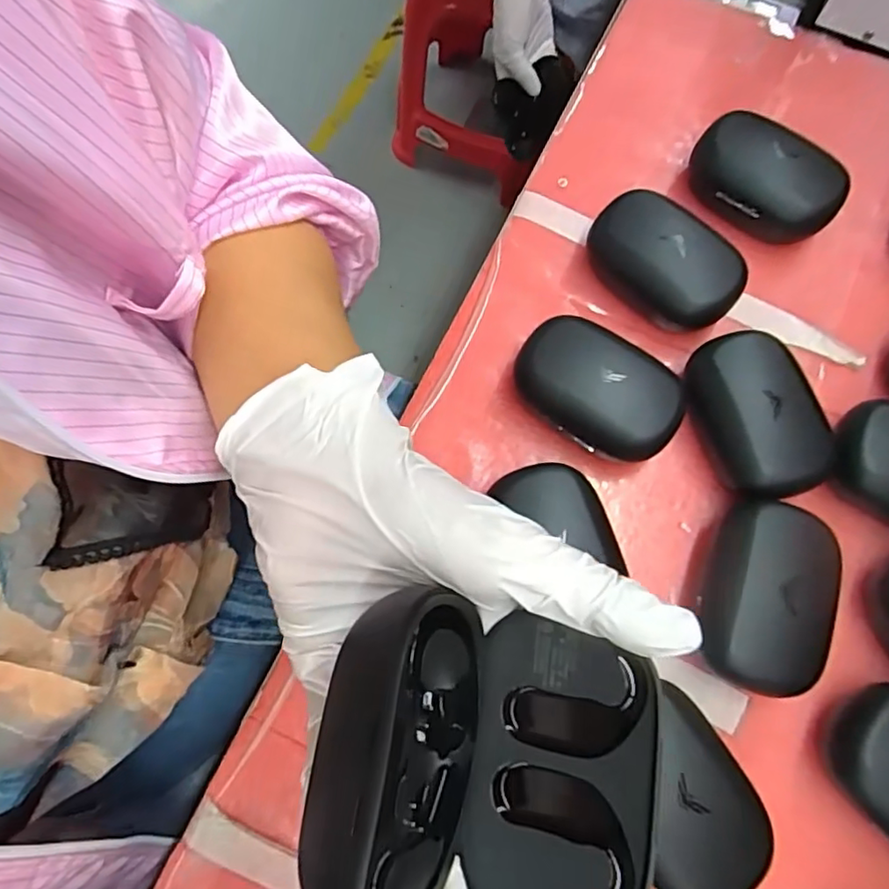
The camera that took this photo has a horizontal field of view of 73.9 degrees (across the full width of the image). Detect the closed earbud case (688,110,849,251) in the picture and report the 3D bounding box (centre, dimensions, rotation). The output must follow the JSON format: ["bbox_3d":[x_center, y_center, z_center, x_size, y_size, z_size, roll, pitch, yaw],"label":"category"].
[{"bbox_3d":[0.185,-0.153,0.347,0.086,0.038,0.057,41,77,9],"label":"closed earbud case"}]

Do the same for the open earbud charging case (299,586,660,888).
[{"bbox_3d":[0.014,0.089,0.162,0.091,0.050,0.079,11,73,3],"label":"open earbud charging case"}]

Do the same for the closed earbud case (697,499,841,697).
[{"bbox_3d":[0.146,0.070,0.276,0.051,0.037,0.082,17,74,3],"label":"closed earbud case"}]

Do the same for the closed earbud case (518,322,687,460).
[{"bbox_3d":[0.079,-0.028,0.307,0.085,0.035,0.057,37,76,9],"label":"closed earbud case"}]

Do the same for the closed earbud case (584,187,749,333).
[{"bbox_3d":[0.122,-0.102,0.330,0.087,0.039,0.052,42,77,10],"label":"closed earbud case"}]

